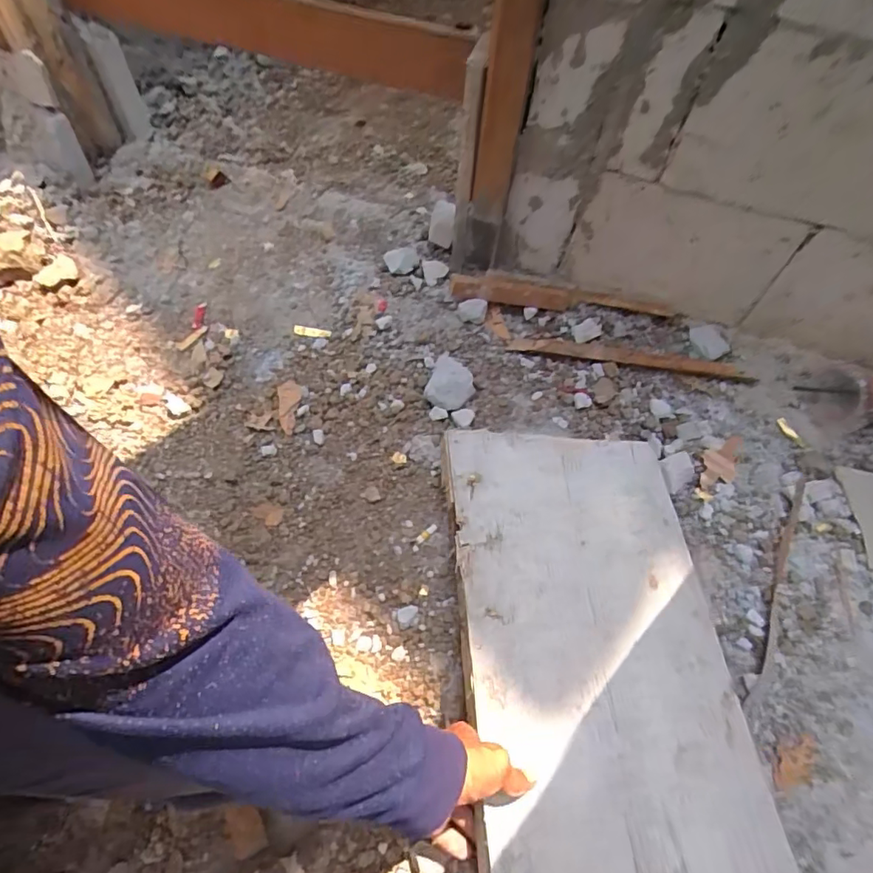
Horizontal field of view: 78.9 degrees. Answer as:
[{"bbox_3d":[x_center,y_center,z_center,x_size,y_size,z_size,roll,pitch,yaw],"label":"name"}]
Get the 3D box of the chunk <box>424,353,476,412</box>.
[{"bbox_3d":[0.025,-0.084,0.794,0.066,0.031,0.093,18,59,7],"label":"chunk"}]

